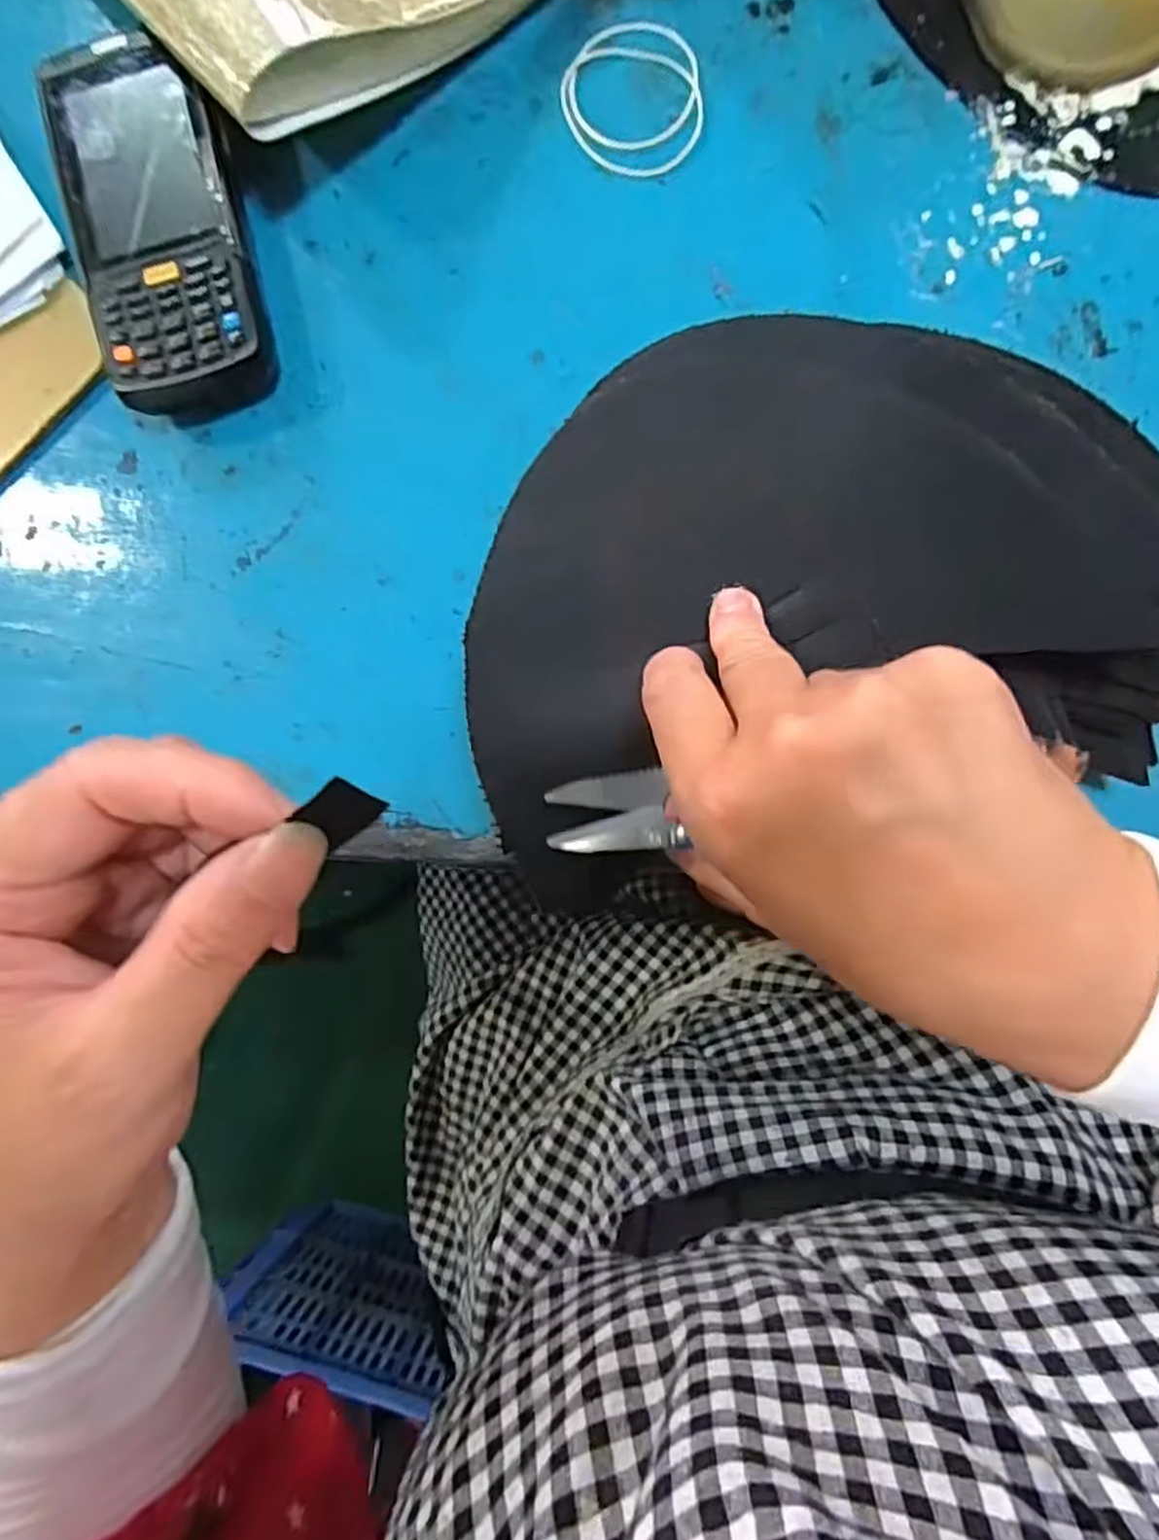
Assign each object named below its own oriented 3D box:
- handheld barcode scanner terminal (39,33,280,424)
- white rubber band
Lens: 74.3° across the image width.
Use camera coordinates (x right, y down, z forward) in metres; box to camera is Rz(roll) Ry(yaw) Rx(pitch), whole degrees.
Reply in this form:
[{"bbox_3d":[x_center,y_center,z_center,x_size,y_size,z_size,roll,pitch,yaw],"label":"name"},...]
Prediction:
[{"bbox_3d":[-0.169,-0.220,0.317,0.065,0.028,0.152,-15,87,5],"label":"handheld barcode scanner terminal"},{"bbox_3d":[0.021,-0.274,0.311,0.055,0.004,0.064,-8,87,5],"label":"white rubber band"}]

